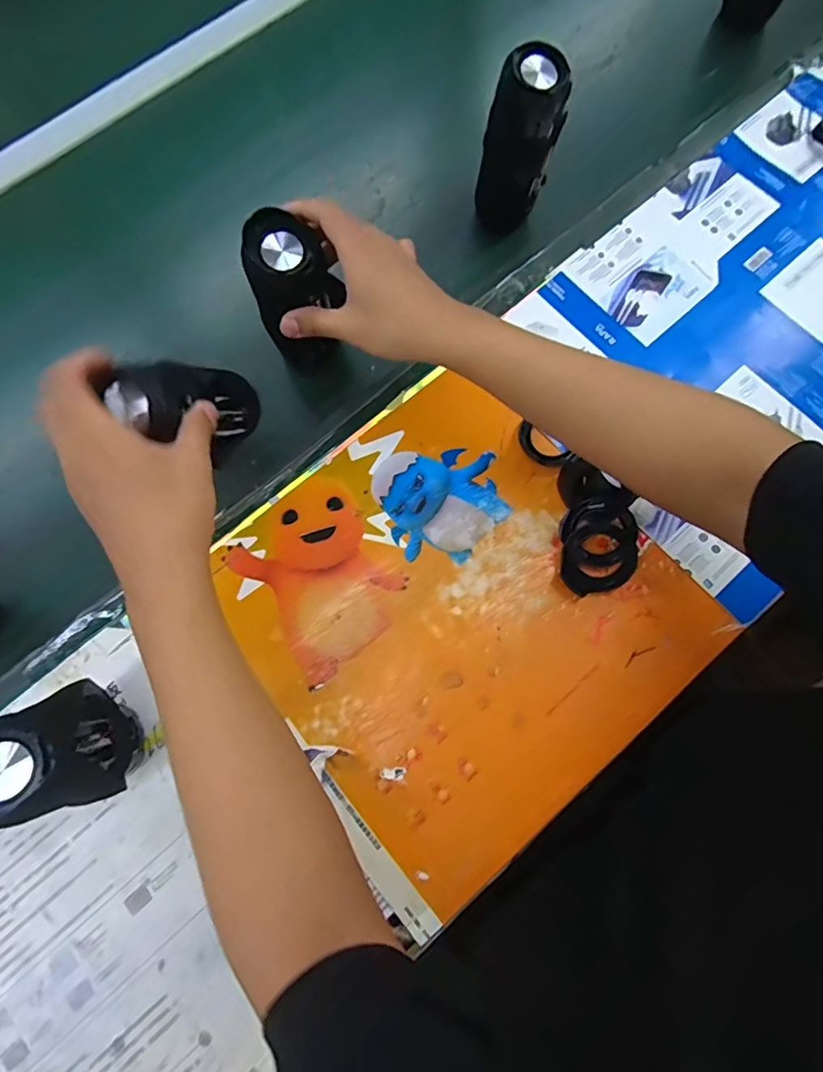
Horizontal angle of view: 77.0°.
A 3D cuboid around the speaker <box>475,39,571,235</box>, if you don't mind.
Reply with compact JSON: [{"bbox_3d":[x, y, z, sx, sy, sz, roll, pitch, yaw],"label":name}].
[{"bbox_3d":[0.107,-0.381,0.507,0.061,0.136,0.065,0,76,2],"label":"speaker"}]

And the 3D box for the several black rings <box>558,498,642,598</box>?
[{"bbox_3d":[0.165,0.012,0.466,0.071,0.032,0.083,31,79,9],"label":"several black rings"}]

